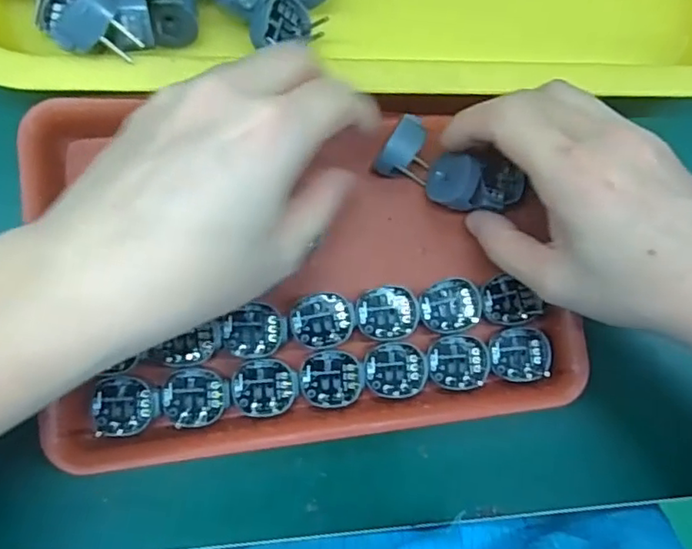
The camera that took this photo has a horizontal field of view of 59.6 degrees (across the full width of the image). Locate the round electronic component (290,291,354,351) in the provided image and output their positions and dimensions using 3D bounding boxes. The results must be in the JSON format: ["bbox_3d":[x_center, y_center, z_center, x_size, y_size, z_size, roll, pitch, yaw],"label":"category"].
[{"bbox_3d":[-0.011,0.021,0.272,0.027,0.004,0.025,8,83,-6],"label":"round electronic component"}]

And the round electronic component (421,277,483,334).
[{"bbox_3d":[0.049,0.014,0.281,0.029,0.004,0.025,-4,84,-8],"label":"round electronic component"}]

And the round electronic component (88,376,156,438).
[{"bbox_3d":[-0.096,0.056,0.257,0.025,0.004,0.025,1,84,-7],"label":"round electronic component"}]

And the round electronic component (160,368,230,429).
[{"bbox_3d":[-0.066,0.054,0.262,0.027,0.004,0.025,1,84,-7],"label":"round electronic component"}]

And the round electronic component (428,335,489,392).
[{"bbox_3d":[0.052,0.041,0.279,0.028,0.004,0.025,7,83,-6],"label":"round electronic component"}]

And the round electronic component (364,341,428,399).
[{"bbox_3d":[0.023,0.043,0.275,0.028,0.004,0.025,8,83,-6],"label":"round electronic component"}]

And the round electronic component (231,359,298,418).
[{"bbox_3d":[-0.036,0.050,0.266,0.028,0.004,0.024,-1,84,-7],"label":"round electronic component"}]

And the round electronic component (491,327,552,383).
[{"bbox_3d":[0.082,0.037,0.282,0.027,0.005,0.025,1,84,-7],"label":"round electronic component"}]

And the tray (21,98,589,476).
[{"bbox_3d":[-0.015,-0.005,0.274,0.227,0.026,0.155,-7,85,-8],"label":"tray"}]

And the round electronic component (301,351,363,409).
[{"bbox_3d":[-0.006,0.047,0.270,0.028,0.004,0.025,8,83,-6],"label":"round electronic component"}]

